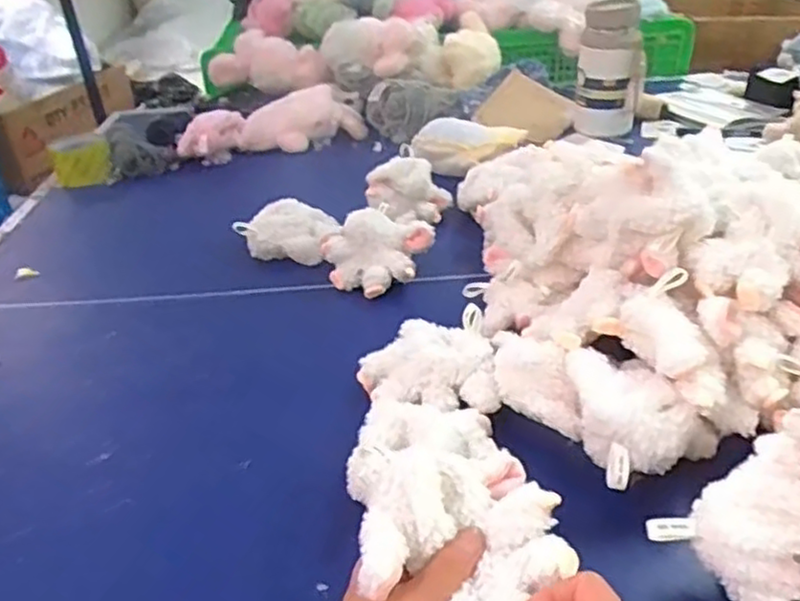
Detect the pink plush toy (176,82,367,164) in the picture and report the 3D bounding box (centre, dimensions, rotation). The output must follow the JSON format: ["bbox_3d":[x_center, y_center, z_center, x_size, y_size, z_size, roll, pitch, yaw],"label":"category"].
[{"bbox_3d":[-0.215,-0.294,1.204,0.300,0.078,0.130,-27,39,-31],"label":"pink plush toy"}]

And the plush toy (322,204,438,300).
[{"bbox_3d":[-0.026,-0.057,0.816,0.095,0.063,0.105,26,43,37],"label":"plush toy"}]

